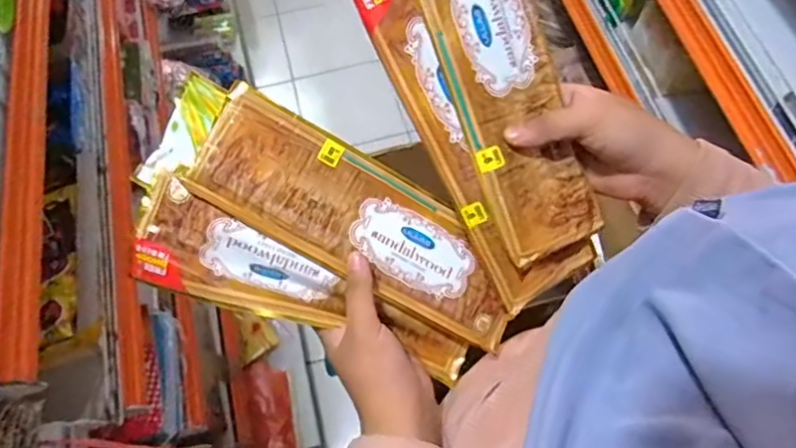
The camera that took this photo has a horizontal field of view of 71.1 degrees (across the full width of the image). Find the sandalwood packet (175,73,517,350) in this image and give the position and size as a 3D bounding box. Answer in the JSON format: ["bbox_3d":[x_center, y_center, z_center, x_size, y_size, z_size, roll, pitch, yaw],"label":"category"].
[{"bbox_3d":[-0.022,-0.003,0.415,0.252,0.011,0.087,29,75,-11],"label":"sandalwood packet"}]

